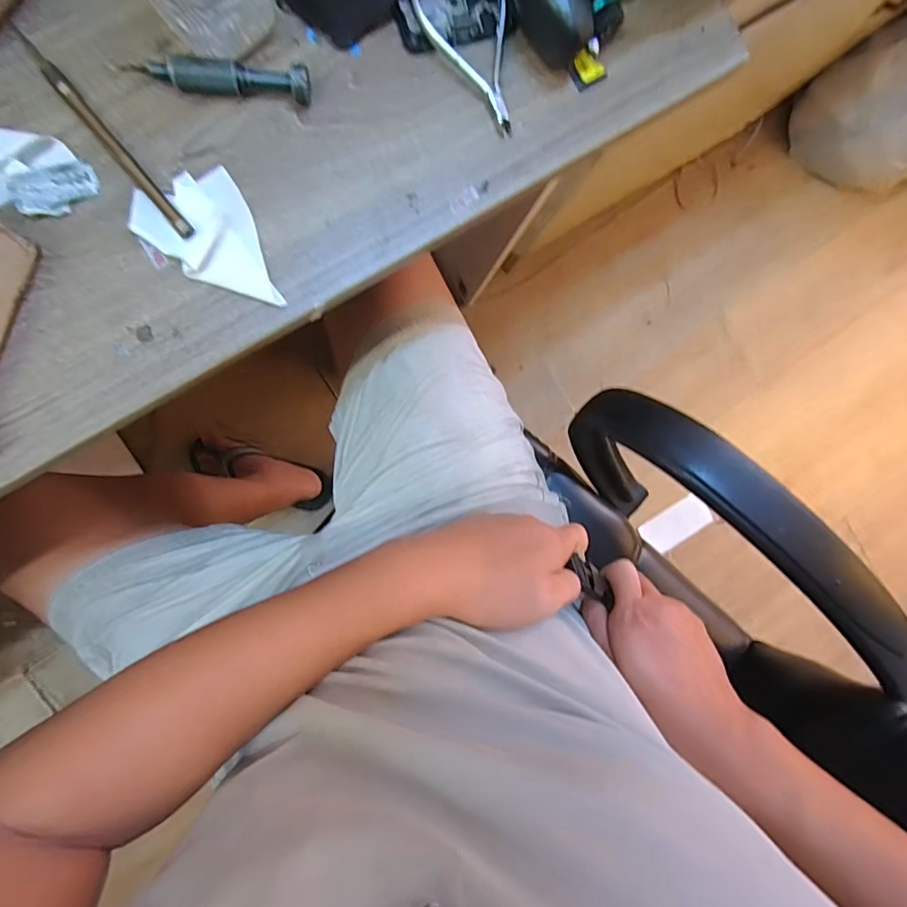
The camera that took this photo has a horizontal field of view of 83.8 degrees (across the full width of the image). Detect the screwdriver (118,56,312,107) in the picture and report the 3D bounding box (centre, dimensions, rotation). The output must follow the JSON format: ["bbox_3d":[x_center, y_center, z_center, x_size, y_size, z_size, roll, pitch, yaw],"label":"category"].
[{"bbox_3d":[-0.131,-0.208,0.281,0.098,0.017,0.013,0,93,-8],"label":"screwdriver"}]

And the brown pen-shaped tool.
[{"bbox_3d":[-0.192,-0.175,0.278,0.008,0.006,0.134,-40,97,-5],"label":"brown pen-shaped tool"}]

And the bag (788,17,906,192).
[{"bbox_3d":[0.906,-0.705,1.038,0.269,0.231,0.274,-27,96,-6],"label":"bag"}]

